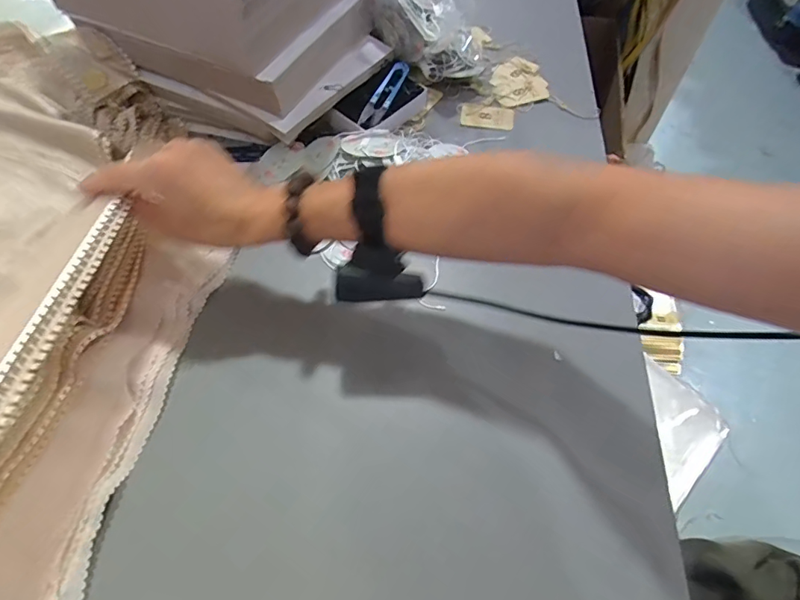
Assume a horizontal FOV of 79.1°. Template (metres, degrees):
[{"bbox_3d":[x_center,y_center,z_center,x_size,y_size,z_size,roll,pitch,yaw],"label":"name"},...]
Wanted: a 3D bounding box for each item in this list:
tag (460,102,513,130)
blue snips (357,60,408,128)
[{"bbox_3d":[0.108,-0.226,0.598,0.064,0.004,0.041,9,64,7],"label":"tag"},{"bbox_3d":[-0.020,-0.238,0.569,0.029,0.015,0.100,23,72,11],"label":"blue snips"}]

